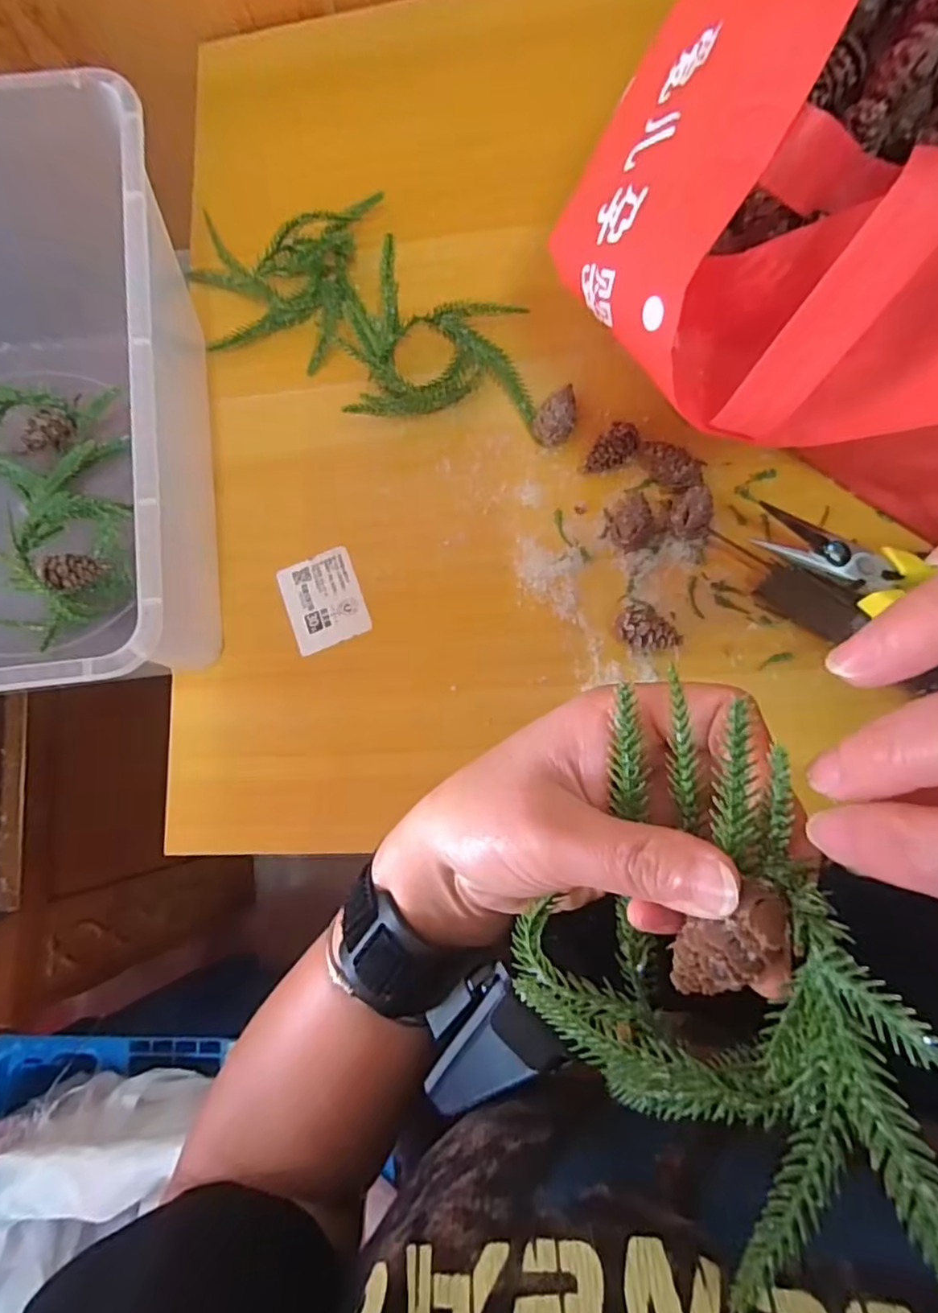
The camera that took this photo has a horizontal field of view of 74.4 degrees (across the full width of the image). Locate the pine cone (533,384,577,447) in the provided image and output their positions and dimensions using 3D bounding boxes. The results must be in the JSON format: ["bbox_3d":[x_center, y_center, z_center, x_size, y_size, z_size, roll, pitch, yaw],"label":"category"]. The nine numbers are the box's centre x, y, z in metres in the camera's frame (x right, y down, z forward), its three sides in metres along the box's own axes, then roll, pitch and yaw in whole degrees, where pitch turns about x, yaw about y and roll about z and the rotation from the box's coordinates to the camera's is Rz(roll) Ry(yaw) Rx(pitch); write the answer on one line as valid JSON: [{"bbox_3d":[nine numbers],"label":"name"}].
[{"bbox_3d":[0.052,-0.143,0.369,0.022,0.021,0.037,12,83,11],"label":"pine cone"}]

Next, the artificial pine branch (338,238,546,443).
[{"bbox_3d":[-0.022,-0.194,0.376,0.114,0.045,0.109,-4,81,9],"label":"artificial pine branch"}]

